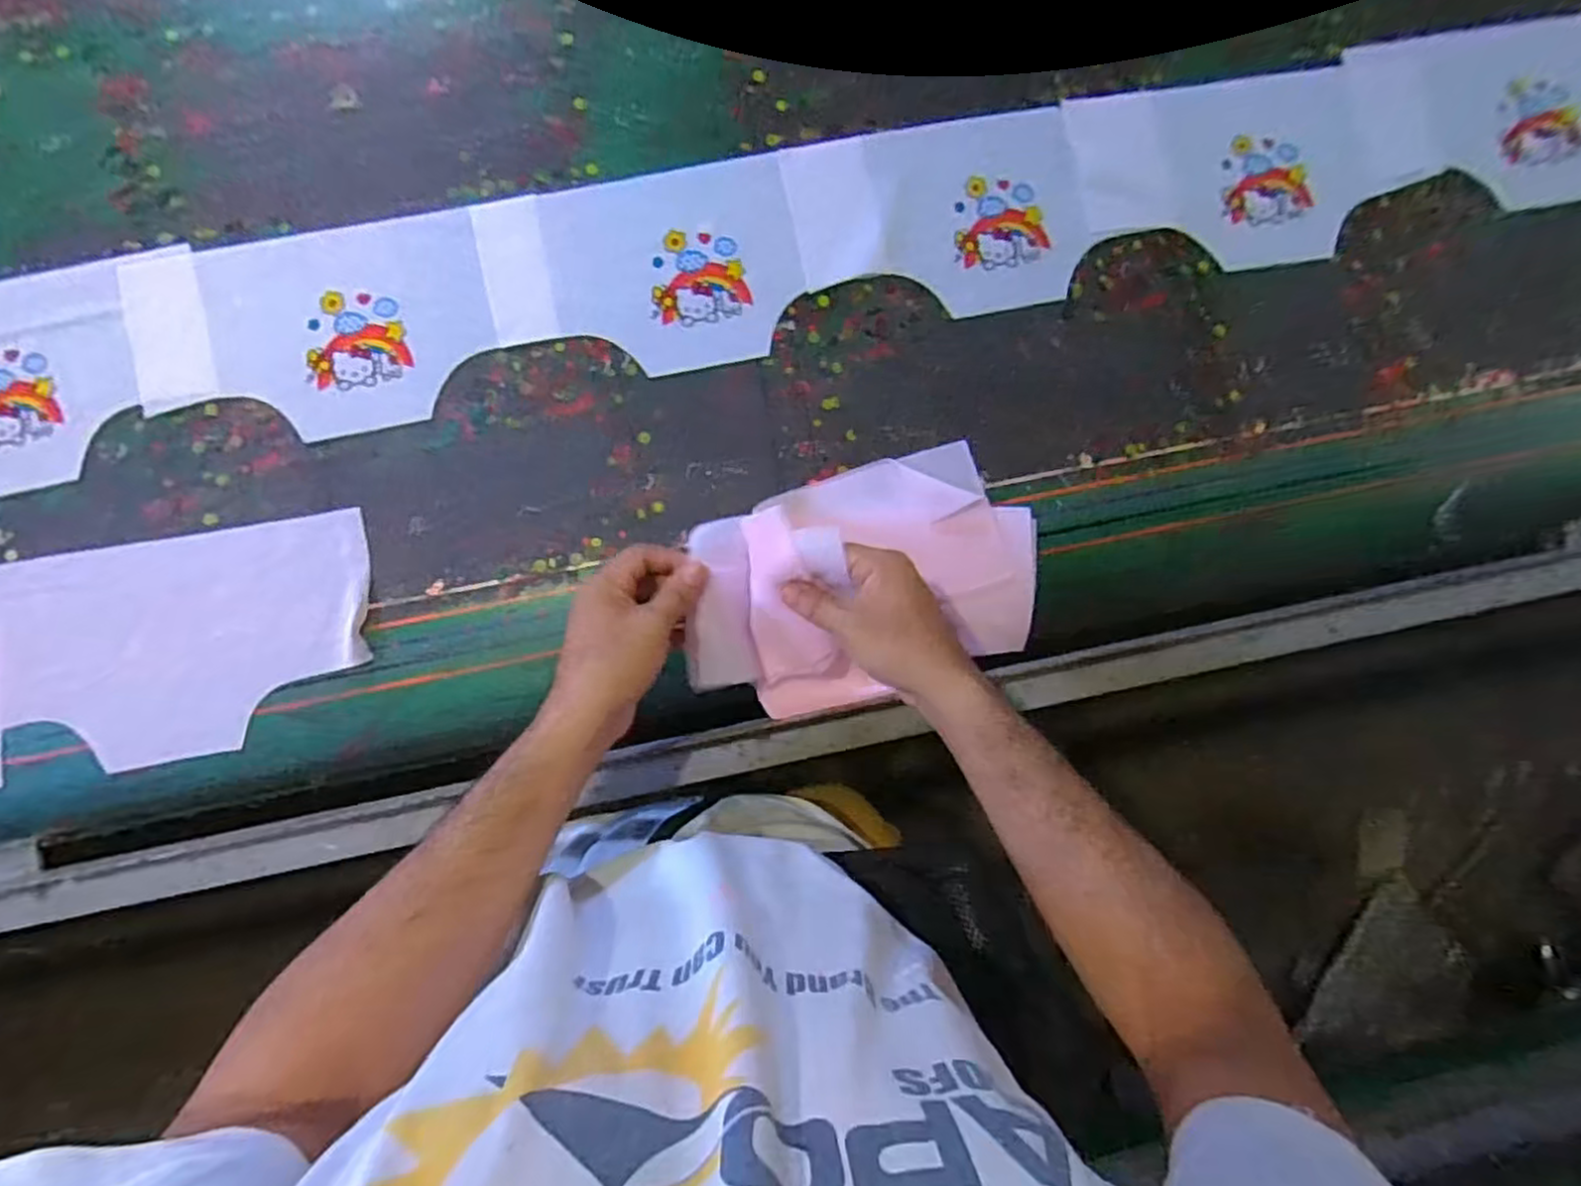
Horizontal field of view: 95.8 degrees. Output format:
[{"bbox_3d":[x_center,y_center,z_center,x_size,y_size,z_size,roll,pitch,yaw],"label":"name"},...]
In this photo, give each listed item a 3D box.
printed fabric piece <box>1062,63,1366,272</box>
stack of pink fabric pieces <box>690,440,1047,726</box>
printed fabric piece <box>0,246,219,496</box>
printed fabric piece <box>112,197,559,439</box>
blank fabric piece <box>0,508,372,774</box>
[{"bbox_3d":[0.369,-0.358,0.613,0.245,0.011,0.165,-9,87,-1],"label":"printed fabric piece"},{"bbox_3d":[0.059,-0.012,0.524,0.280,0.098,0.171,-16,87,-4],"label":"stack of pink fabric pieces"},{"bbox_3d":[-0.615,-0.162,0.551,0.325,0.008,0.163,-12,87,-4],"label":"printed fabric piece"},{"bbox_3d":[-0.352,-0.211,0.569,0.322,0.006,0.163,-11,87,-4],"label":"printed fabric piece"},{"bbox_3d":[-0.485,0.044,0.549,0.321,0.008,0.164,-10,87,-4],"label":"blank fabric piece"}]

